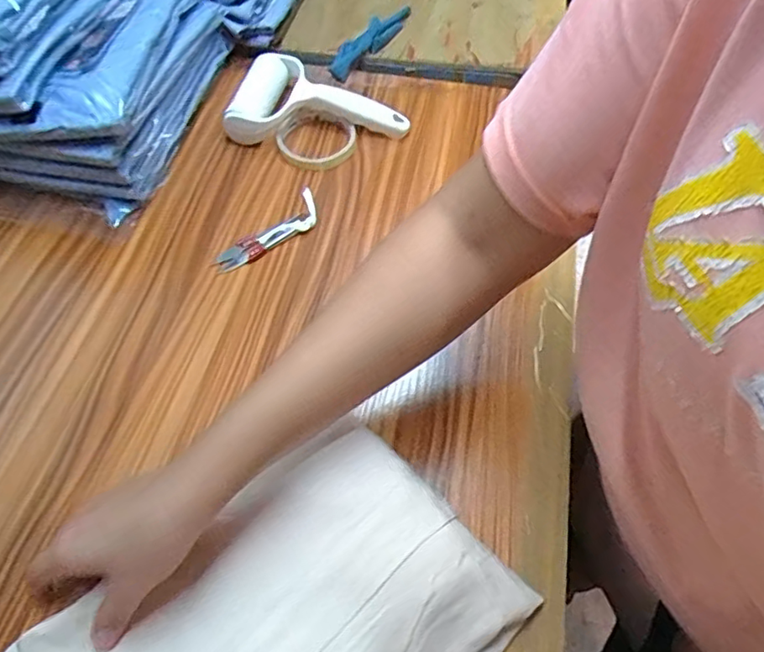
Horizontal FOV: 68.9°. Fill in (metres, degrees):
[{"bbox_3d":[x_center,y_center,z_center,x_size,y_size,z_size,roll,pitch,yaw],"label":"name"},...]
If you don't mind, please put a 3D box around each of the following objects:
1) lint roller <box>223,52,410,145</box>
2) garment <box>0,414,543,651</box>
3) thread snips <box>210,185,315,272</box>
[{"bbox_3d":[-0.073,-0.255,0.618,0.187,0.044,0.104,-4,57,-2],"label":"lint roller"},{"bbox_3d":[-0.058,0.190,0.327,0.260,0.037,0.191,-35,63,-20],"label":"garment"},{"bbox_3d":[-0.102,-0.089,0.534,0.041,0.010,0.123,35,64,21],"label":"thread snips"}]

